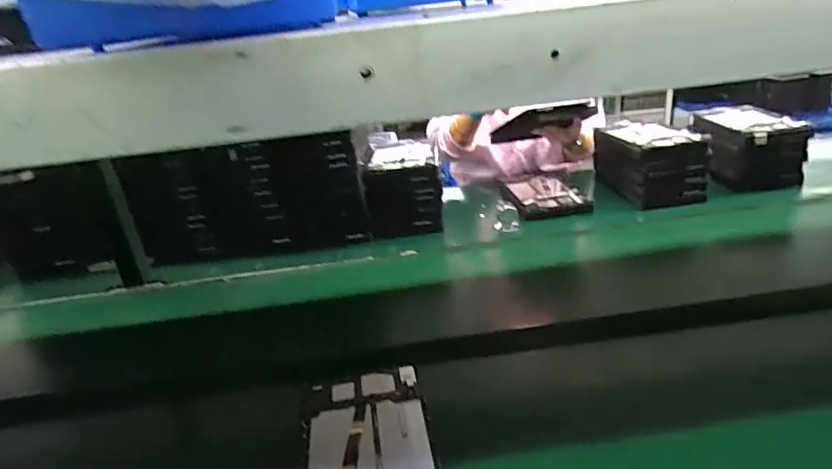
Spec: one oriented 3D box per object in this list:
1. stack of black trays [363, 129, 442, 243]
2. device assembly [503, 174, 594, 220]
[{"bbox_3d":[-0.033,-0.095,1.182,0.170,0.169,0.220,-8,21,-3],"label":"stack of black trays"},{"bbox_3d":[0.309,-0.091,1.214,0.178,0.039,0.214,-6,21,2],"label":"device assembly"}]

